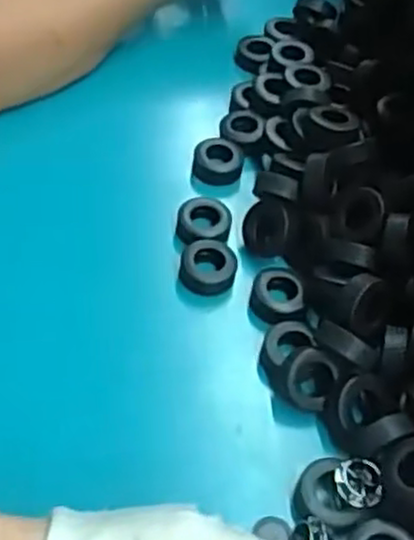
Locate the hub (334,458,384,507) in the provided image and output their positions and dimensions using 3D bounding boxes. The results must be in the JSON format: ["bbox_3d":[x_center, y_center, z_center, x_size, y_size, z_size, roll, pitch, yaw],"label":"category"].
[{"bbox_3d":[0.079,0.112,0.381,0.023,0.014,0.024,2,54,-3],"label":"hub"}]

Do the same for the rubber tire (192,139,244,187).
[{"bbox_3d":[0.008,-0.081,0.541,0.036,0.015,0.036,10,54,3],"label":"rubber tire"}]

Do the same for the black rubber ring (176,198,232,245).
[{"bbox_3d":[-0.002,-0.030,0.501,0.036,0.017,0.037,2,54,-3],"label":"black rubber ring"}]

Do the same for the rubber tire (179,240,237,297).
[{"bbox_3d":[0.001,-0.001,0.477,0.036,0.015,0.036,2,54,-3],"label":"rubber tire"}]

